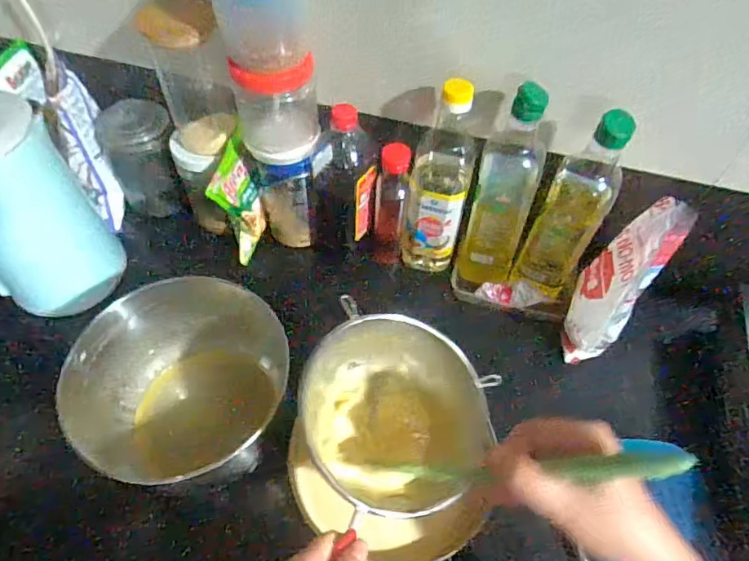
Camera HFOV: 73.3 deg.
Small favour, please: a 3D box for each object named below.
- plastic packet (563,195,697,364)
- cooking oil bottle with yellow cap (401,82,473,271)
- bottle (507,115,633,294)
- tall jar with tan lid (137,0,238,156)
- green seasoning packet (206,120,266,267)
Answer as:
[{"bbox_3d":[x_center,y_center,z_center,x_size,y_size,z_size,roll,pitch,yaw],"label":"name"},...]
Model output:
[{"bbox_3d":[0.290,0.005,0.609,0.071,0.229,0.095,35,27,20],"label":"plastic packet"},{"bbox_3d":[0.083,-0.124,0.651,0.077,0.267,0.079,8,56,4],"label":"cooking oil bottle with yellow cap"},{"bbox_3d":[0.236,-0.083,0.596,0.075,0.242,0.077,25,59,14],"label":"bottle"},{"bbox_3d":[-0.210,-0.235,0.590,0.077,0.176,0.065,-17,58,-13],"label":"tall jar with tan lid"},{"bbox_3d":[-0.182,-0.109,0.703,0.033,0.175,0.087,17,57,9],"label":"green seasoning packet"}]

